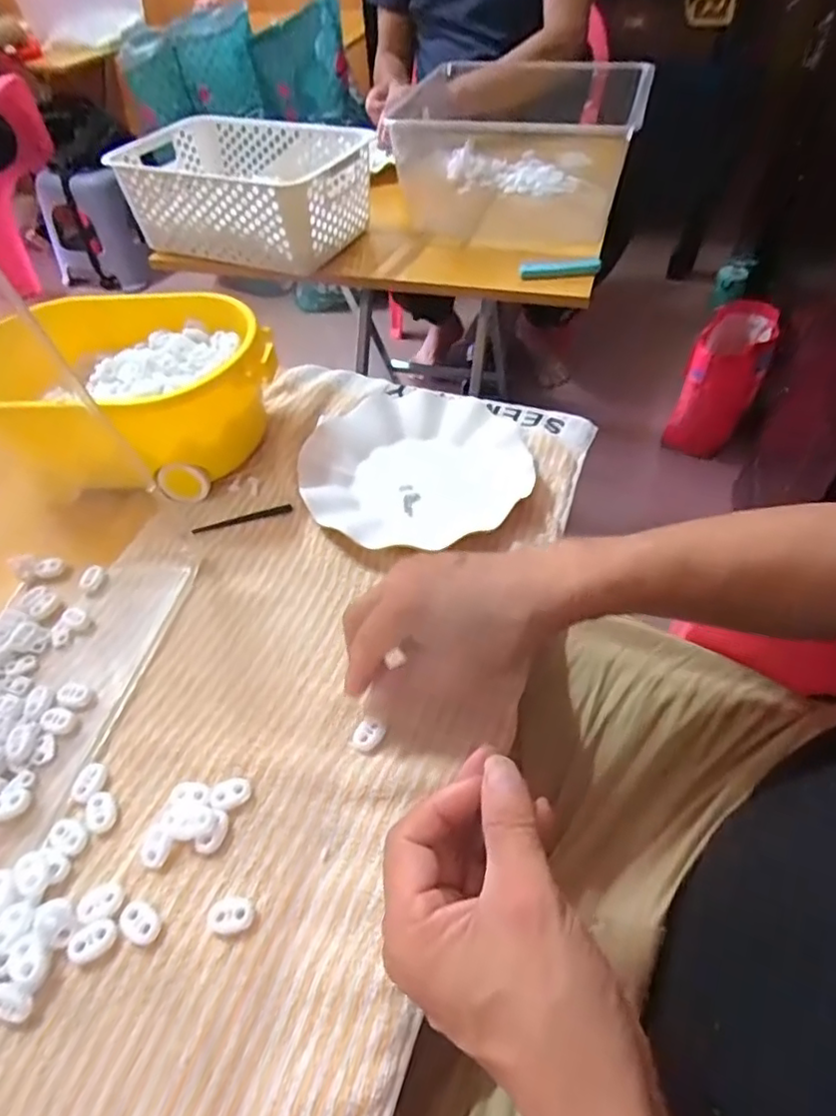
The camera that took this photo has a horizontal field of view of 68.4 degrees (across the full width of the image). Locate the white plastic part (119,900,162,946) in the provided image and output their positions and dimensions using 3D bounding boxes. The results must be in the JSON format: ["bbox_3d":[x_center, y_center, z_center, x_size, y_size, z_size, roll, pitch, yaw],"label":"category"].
[{"bbox_3d":[-0.140,0.184,0.310,0.022,0.004,0.016,25,55,23],"label":"white plastic part"}]

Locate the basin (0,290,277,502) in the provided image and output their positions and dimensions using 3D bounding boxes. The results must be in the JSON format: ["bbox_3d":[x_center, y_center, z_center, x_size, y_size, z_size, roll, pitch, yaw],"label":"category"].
[{"bbox_3d":[-0.229,-0.133,0.520,0.219,0.101,0.168,1,49,4],"label":"basin"}]

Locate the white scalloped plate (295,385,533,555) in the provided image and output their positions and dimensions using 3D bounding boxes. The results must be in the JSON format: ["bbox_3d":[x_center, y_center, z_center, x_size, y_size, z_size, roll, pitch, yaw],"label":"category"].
[{"bbox_3d":[-0.001,-0.081,0.514,0.180,0.023,0.190,-2,48,2],"label":"white scalloped plate"}]

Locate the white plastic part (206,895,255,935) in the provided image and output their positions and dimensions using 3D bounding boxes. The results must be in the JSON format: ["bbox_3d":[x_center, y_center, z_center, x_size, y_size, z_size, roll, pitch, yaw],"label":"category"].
[{"bbox_3d":[-0.095,0.181,0.310,0.023,0.004,0.016,-12,49,-7],"label":"white plastic part"}]

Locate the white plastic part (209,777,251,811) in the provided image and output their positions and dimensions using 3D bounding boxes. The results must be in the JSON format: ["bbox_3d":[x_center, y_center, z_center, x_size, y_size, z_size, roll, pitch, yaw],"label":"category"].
[{"bbox_3d":[-0.107,0.133,0.349,0.022,0.004,0.017,-19,50,-13],"label":"white plastic part"}]

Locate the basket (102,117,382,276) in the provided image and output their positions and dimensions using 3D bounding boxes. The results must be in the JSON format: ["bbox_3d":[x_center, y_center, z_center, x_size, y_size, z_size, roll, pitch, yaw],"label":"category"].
[{"bbox_3d":[-0.227,-0.489,0.826,0.307,0.108,0.218,16,51,17],"label":"basket"}]

